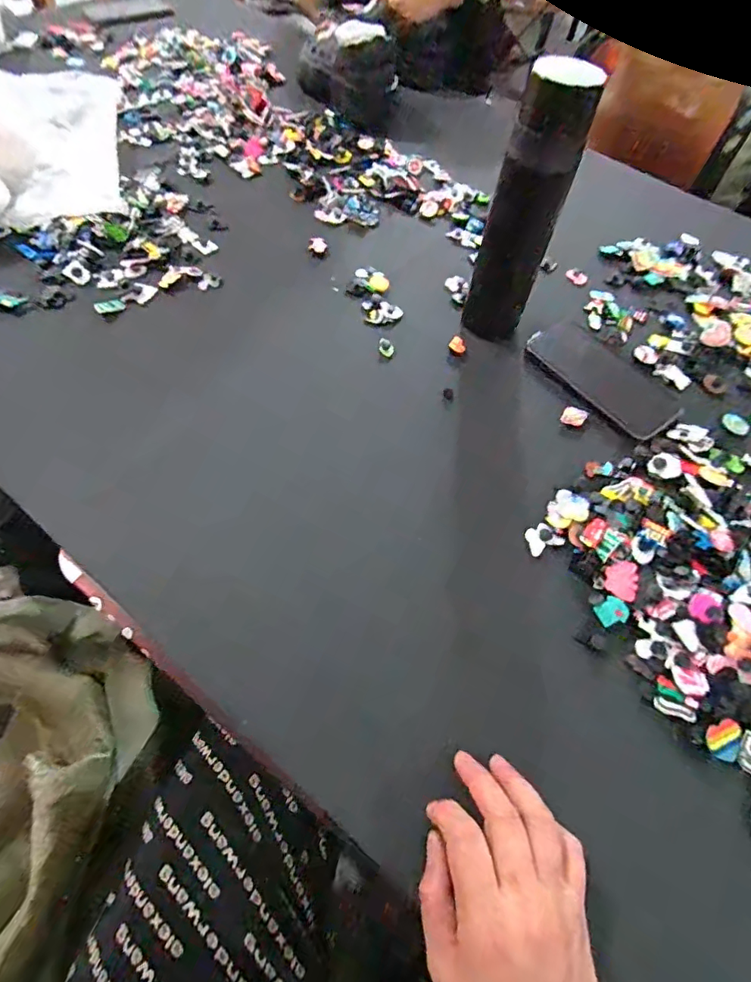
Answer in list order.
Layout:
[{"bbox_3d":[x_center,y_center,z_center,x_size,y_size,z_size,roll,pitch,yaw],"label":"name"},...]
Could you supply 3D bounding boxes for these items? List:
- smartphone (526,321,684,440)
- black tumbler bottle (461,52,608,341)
[{"bbox_3d":[0.242,-0.124,0.542,0.086,0.008,0.161,-36,68,-22],"label":"smartphone"},{"bbox_3d":[0.134,-0.241,0.473,0.061,0.234,0.060,16,57,4],"label":"black tumbler bottle"}]

